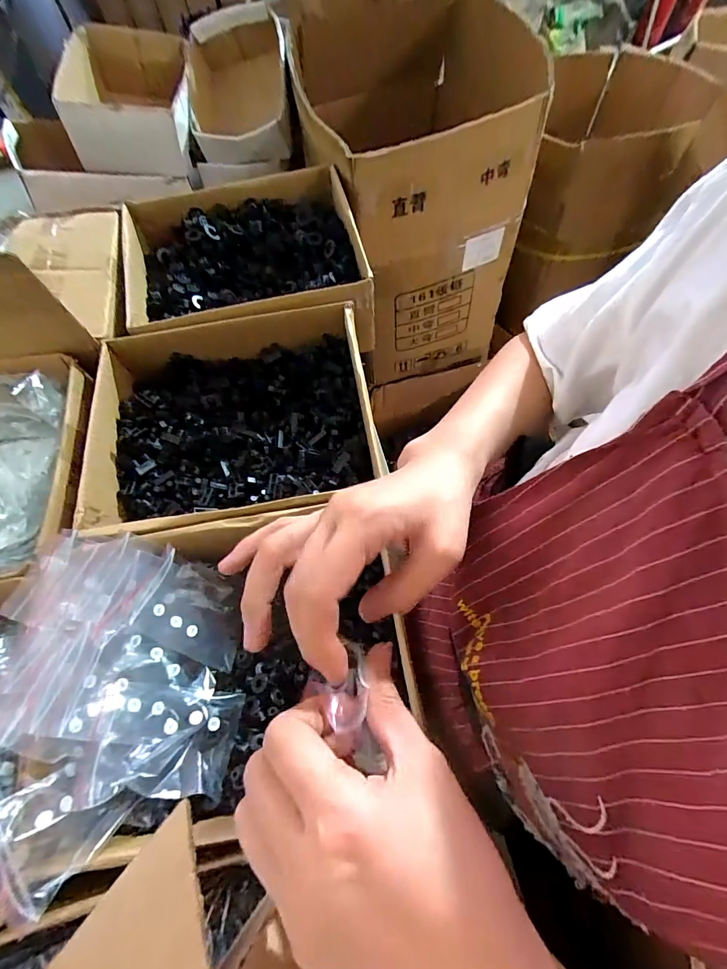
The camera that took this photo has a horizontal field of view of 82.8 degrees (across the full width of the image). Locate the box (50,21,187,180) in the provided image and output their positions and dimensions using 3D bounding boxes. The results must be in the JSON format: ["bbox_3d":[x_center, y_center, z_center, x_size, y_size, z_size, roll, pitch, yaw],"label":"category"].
[{"bbox_3d":[-0.394,-0.650,0.740,0.172,0.183,0.304,-7,67,-1],"label":"box"}]

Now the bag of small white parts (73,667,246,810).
[{"bbox_3d":[-0.161,0.206,0.340,0.105,0.021,0.080,19,45,-23],"label":"bag of small white parts"}]

